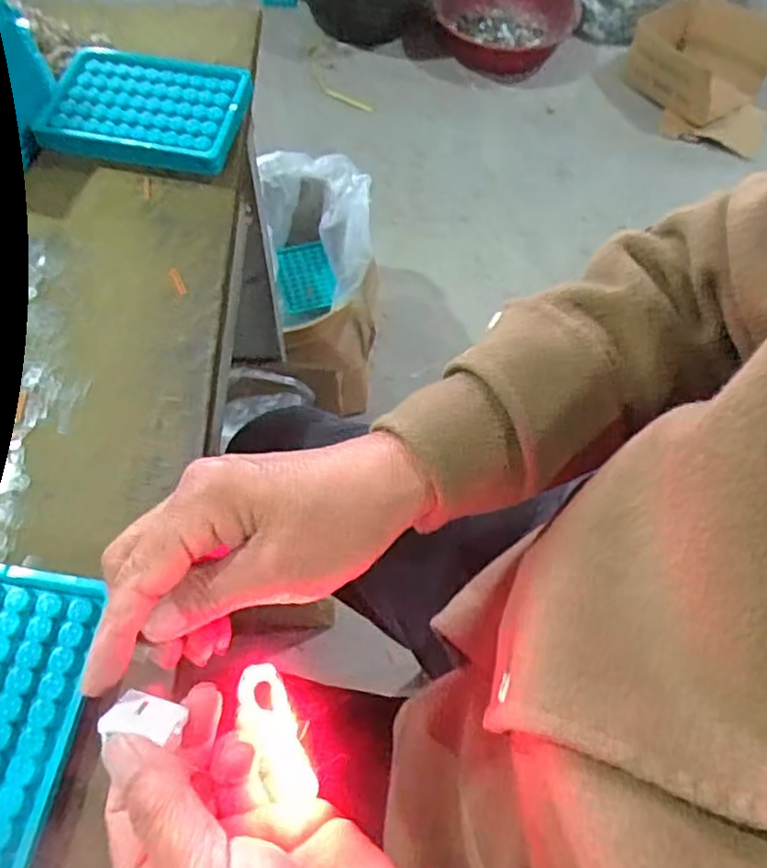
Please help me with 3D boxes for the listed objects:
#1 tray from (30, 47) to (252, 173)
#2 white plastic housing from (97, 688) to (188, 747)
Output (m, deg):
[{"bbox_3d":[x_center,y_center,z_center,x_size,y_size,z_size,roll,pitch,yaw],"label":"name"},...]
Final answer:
[{"bbox_3d":[-0.168,-0.232,0.465,0.133,0.018,0.089,7,62,0],"label":"tray"},{"bbox_3d":[-0.087,0.104,0.237,0.026,0.010,0.019,12,22,3],"label":"white plastic housing"}]

